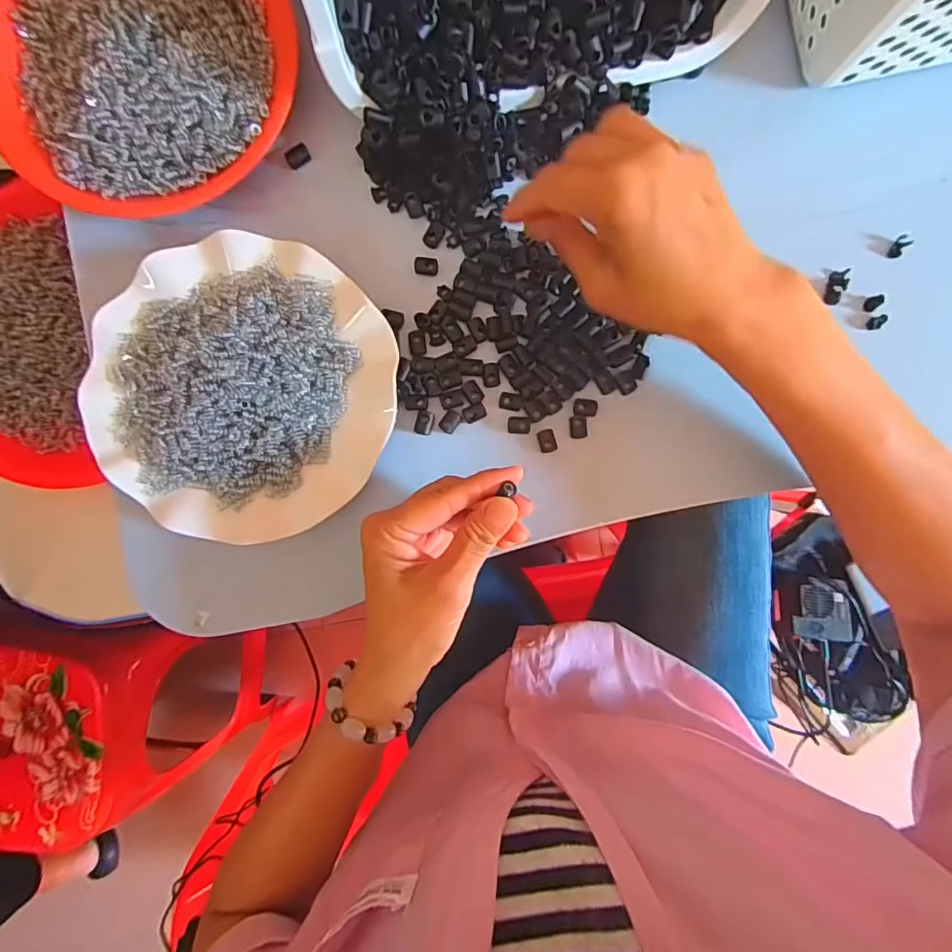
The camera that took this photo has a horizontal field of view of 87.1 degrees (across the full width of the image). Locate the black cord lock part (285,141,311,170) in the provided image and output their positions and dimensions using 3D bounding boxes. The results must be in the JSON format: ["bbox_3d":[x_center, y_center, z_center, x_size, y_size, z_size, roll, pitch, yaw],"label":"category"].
[{"bbox_3d":[-0.117,-0.210,0.328,0.016,0.007,0.009,-28,93,2],"label":"black cord lock part"}]

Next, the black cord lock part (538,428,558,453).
[{"bbox_3d":[0.047,-0.023,0.326,0.011,0.004,0.015,-18,91,3],"label":"black cord lock part"}]

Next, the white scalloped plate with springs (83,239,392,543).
[{"bbox_3d":[-0.142,-0.053,0.311,0.178,0.028,0.178,0,93,0],"label":"white scalloped plate with springs"}]

